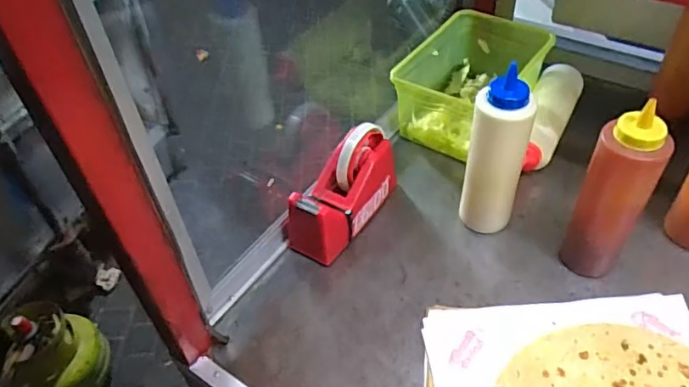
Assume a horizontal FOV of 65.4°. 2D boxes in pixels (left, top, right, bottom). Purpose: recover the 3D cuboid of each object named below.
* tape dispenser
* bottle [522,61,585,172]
[{"bbox_3d":[-0.002,-0.006,0.629,0.065,0.097,0.160,27,54,24],"label":"tape dispenser"},{"bbox_3d":[0.273,-0.106,0.716,0.061,0.066,0.184,21,52,20],"label":"bottle"}]

